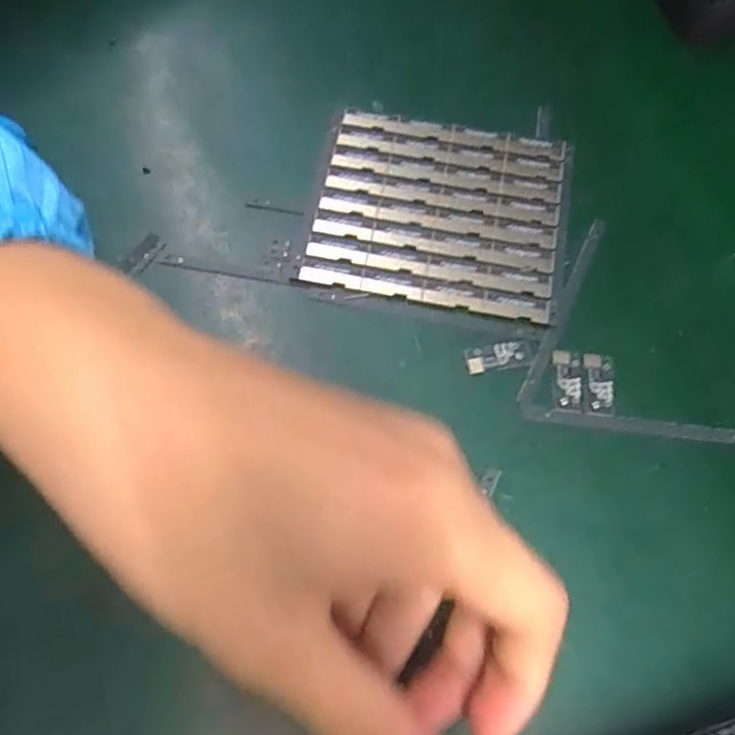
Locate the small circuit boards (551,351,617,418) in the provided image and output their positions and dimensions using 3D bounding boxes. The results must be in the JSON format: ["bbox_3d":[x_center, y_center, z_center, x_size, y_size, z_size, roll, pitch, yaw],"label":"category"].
[{"bbox_3d":[0.085,0.006,0.273,0.023,0.004,0.026,3,66,1],"label":"small circuit boards"}]

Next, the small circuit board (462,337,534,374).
[{"bbox_3d":[0.052,-0.005,0.277,0.026,0.004,0.011,-11,66,-5],"label":"small circuit board"}]

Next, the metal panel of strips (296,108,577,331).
[{"bbox_3d":[0.031,-0.068,0.303,0.102,0.004,0.093,10,66,4],"label":"metal panel of strips"}]

